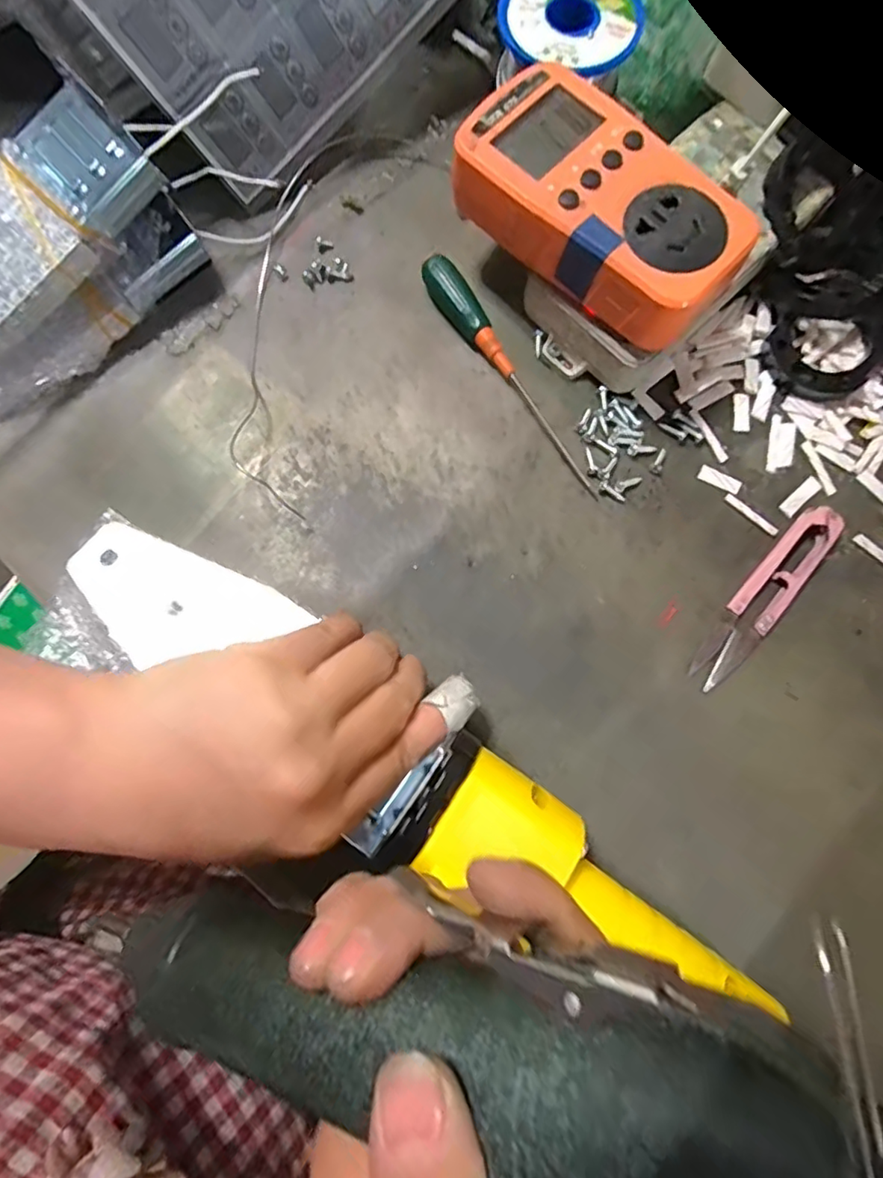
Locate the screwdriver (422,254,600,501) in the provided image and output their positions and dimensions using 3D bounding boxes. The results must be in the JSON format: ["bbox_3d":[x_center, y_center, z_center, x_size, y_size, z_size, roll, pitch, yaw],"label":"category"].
[{"bbox_3d":[0.036,-0.107,0.282,0.017,0.015,0.142,-36,82,-6],"label":"screwdriver"}]

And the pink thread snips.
[{"bbox_3d":[0.152,0.004,0.265,0.022,0.008,0.102,39,82,7],"label":"pink thread snips"}]

